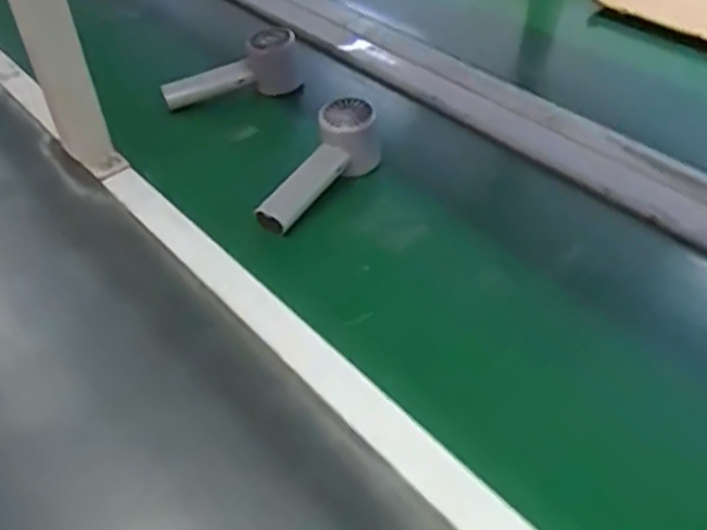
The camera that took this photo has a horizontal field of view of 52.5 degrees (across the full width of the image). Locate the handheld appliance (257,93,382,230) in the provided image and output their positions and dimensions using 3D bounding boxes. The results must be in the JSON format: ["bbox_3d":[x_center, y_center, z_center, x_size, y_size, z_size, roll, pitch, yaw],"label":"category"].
[{"bbox_3d":[-0.028,-0.092,0.661,0.045,0.060,0.161,22,48,24],"label":"handheld appliance"}]

